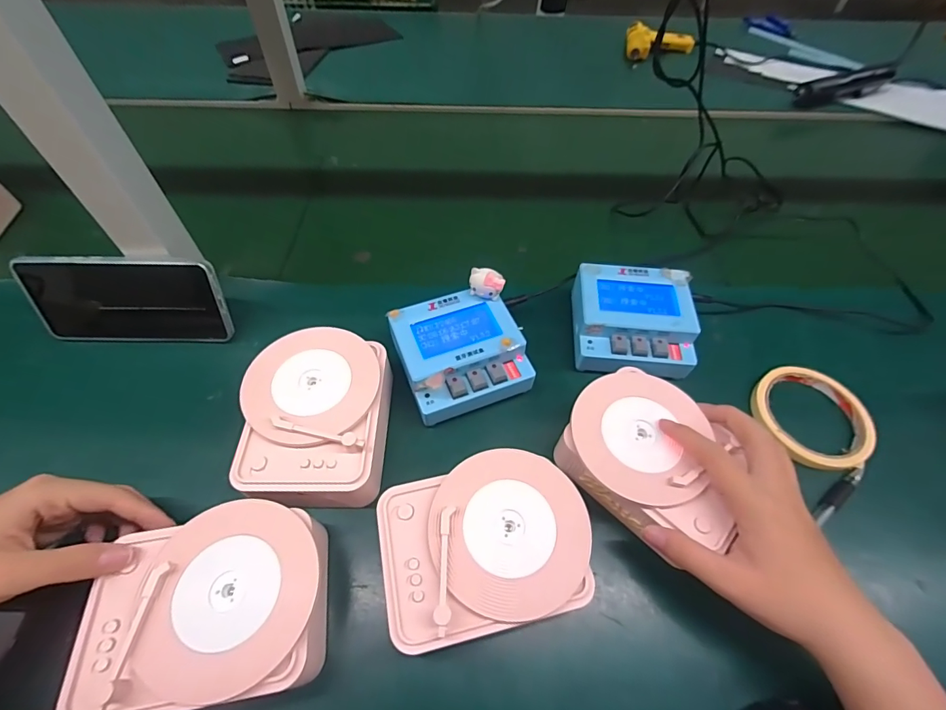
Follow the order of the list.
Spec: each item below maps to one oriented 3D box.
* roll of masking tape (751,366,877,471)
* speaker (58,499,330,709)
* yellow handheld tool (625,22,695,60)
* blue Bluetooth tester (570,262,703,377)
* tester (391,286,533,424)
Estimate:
[{"bbox_3d":[0.292,0.053,0.365,0.085,0.014,0.093,1,55,-1],"label":"roll of masking tape"},{"bbox_3d":[-0.157,0.152,0.258,0.126,0.050,0.099,-7,55,-7],"label":"speaker"},{"bbox_3d":[0.355,-0.595,0.818,0.130,0.032,0.130,21,57,13],"label":"yellow handheld tool"},{"bbox_3d":[0.147,-0.027,0.396,0.107,0.051,0.110,8,55,4],"label":"blue Bluetooth tester"},{"bbox_3d":[-0.012,-0.001,0.372,0.107,0.047,0.097,-15,57,-12],"label":"tester"}]

